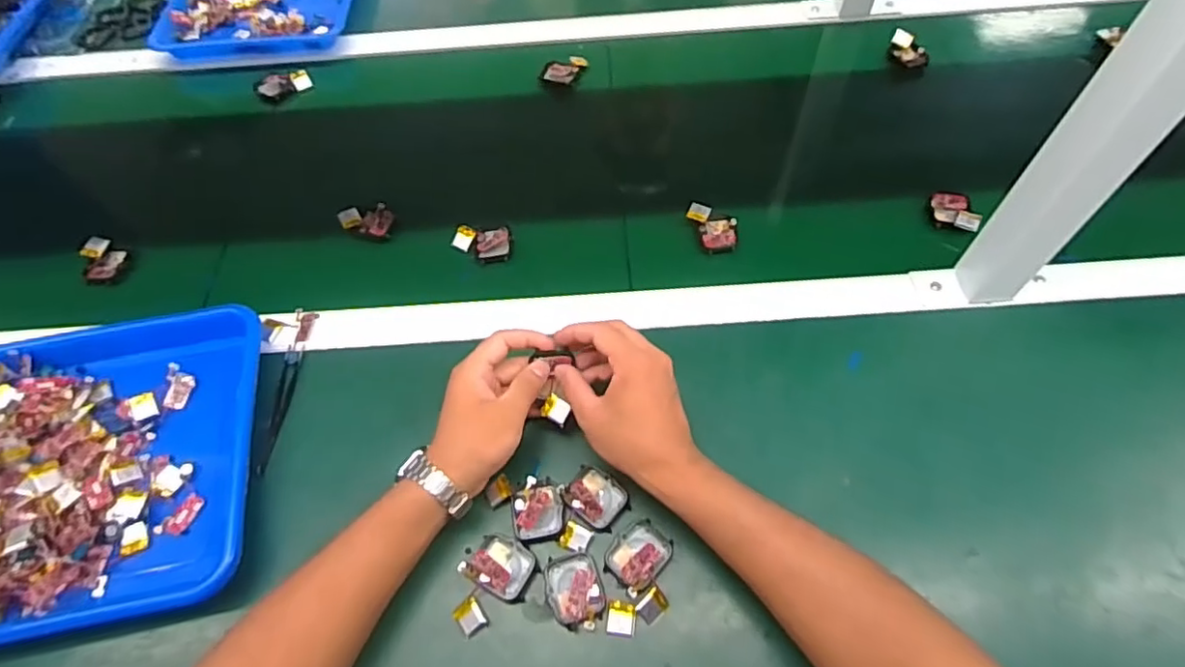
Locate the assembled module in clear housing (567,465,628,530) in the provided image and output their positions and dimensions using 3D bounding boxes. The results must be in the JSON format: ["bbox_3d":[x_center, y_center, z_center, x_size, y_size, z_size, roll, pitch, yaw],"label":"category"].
[{"bbox_3d":[0.003,0.124,0.472,0.043,0.017,0.037,31,65,20],"label":"assembled module in clear housing"}]

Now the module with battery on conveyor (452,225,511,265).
[{"bbox_3d":[-0.111,-0.088,0.615,0.059,0.014,0.037,2,59,4],"label":"module with battery on conveyor"}]

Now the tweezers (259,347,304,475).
[{"bbox_3d":[-0.269,0.062,0.535,0.015,0.008,0.118,-3,59,1],"label":"tweezers"}]

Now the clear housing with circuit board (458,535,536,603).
[{"bbox_3d":[-0.067,0.168,0.451,0.046,0.012,0.041,28,64,18],"label":"clear housing with circuit board"}]

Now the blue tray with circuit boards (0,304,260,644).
[{"bbox_3d":[-0.440,0.107,0.492,0.336,0.041,0.262,-12,59,-4],"label":"blue tray with circuit boards"}]

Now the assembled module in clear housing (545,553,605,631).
[{"bbox_3d":[-0.012,0.182,0.440,0.036,0.011,0.050,-15,59,-6],"label":"assembled module in clear housing"}]

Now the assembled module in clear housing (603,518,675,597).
[{"bbox_3d":[0.034,0.161,0.450,0.038,0.010,0.049,36,67,22],"label":"assembled module in clear housing"}]

